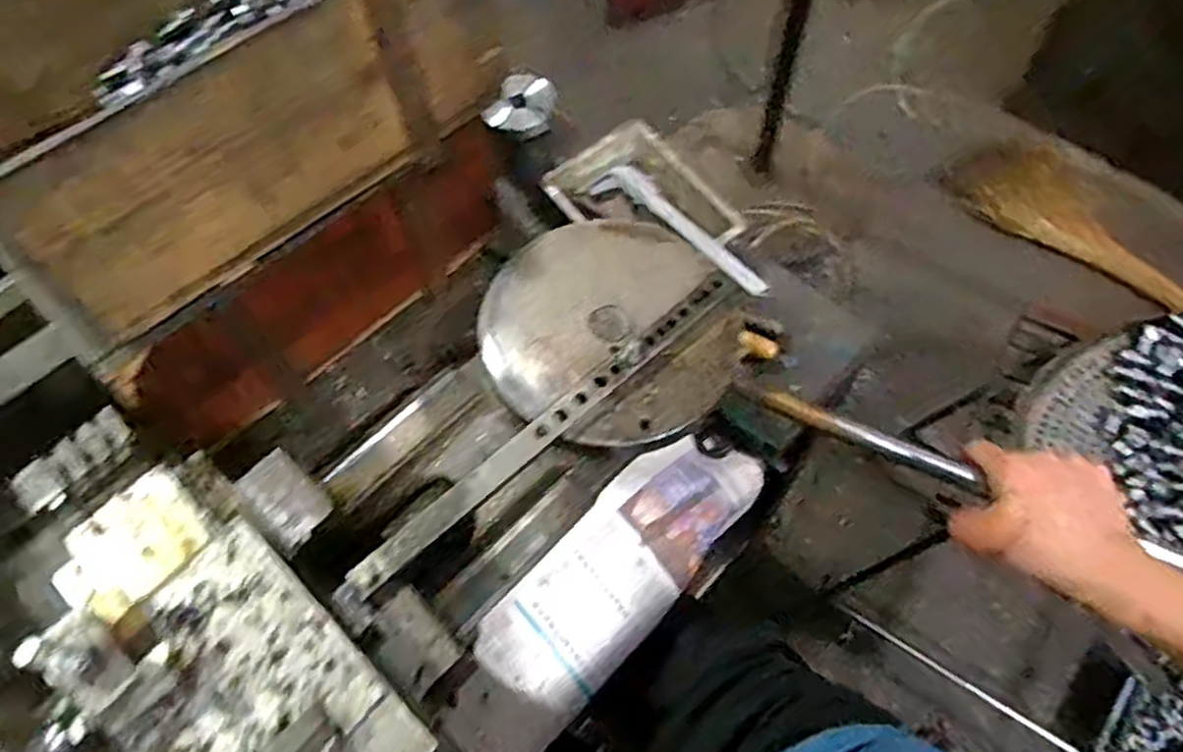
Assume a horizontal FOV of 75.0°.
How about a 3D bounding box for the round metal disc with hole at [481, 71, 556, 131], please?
[{"bbox_3d":[-0.069,-0.265,0.754,0.062,0.025,0.057,13,93,-3],"label":"round metal disc with hole"}]

